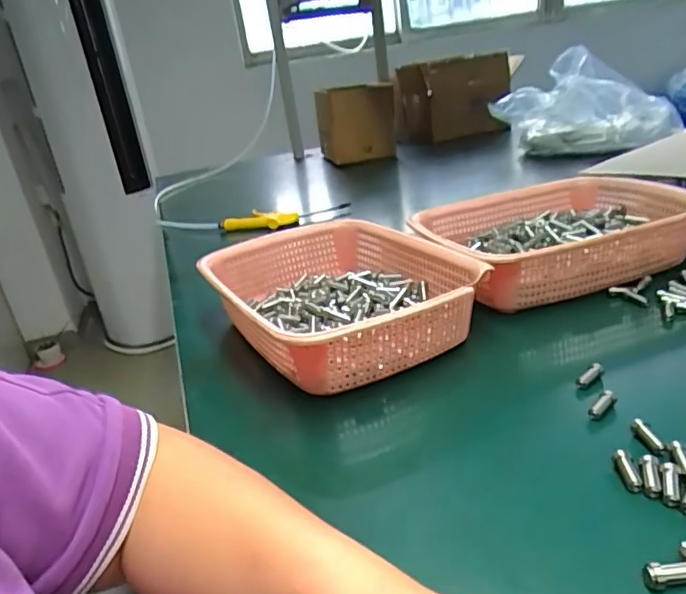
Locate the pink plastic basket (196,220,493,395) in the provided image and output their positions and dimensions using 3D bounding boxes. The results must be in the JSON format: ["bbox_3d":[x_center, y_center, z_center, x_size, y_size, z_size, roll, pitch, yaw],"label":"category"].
[{"bbox_3d":[-0.009,-0.004,0.571,0.221,0.065,0.295,-18,25,-21],"label":"pink plastic basket"}]

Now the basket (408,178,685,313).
[{"bbox_3d":[0.235,-0.074,0.642,0.297,0.065,0.232,-14,24,-13],"label":"basket"}]

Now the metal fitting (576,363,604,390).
[{"bbox_3d":[0.195,0.061,0.433,0.029,0.011,0.008,-23,27,-32],"label":"metal fitting"}]

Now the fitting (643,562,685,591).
[{"bbox_3d":[0.162,0.135,0.269,0.029,0.010,0.008,-11,23,-4],"label":"fitting"}]

